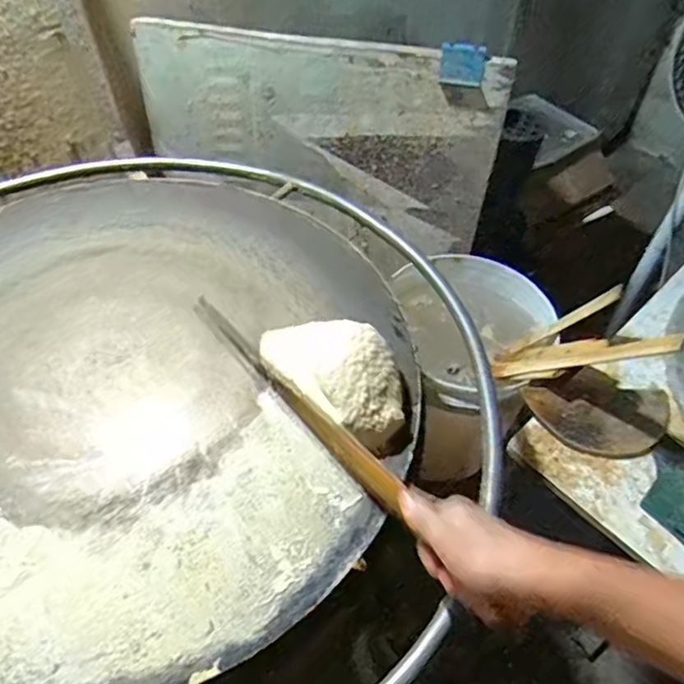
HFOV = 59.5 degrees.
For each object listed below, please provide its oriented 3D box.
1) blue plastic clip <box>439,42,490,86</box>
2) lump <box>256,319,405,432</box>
[{"bbox_3d":[0.188,-0.432,0.926,0.068,0.049,0.035,7,51,5],"label":"blue plastic clip"},{"bbox_3d":[-0.008,0.024,0.606,0.089,0.066,0.161,-36,60,-26],"label":"lump"}]

